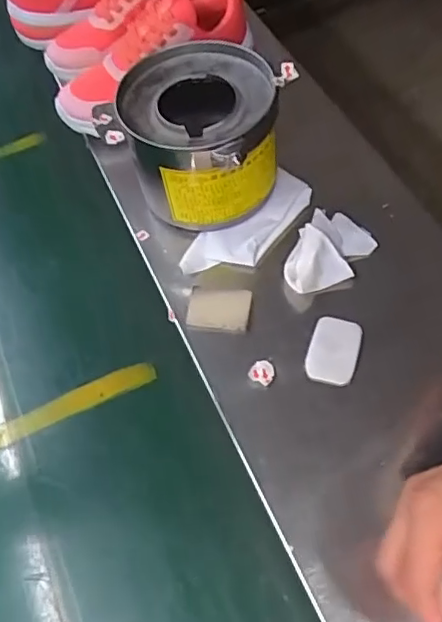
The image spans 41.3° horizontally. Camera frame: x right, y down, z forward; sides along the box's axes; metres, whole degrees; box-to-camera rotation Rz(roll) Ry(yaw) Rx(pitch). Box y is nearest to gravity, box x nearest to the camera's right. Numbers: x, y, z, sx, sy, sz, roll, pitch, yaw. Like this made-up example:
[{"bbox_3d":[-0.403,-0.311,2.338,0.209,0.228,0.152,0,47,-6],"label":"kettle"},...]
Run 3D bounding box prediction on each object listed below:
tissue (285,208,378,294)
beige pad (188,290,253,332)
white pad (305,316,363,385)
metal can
[{"bbox_3d":[0.097,-0.056,0.538,0.060,0.028,0.094,31,66,22],"label":"tissue"},{"bbox_3d":[-0.002,-0.002,0.531,0.055,0.008,0.041,6,59,9],"label":"beige pad"},{"bbox_3d":[0.098,0.034,0.506,0.041,0.013,0.060,13,60,13],"label":"white pad"},{"bbox_3d":[-0.019,-0.160,0.565,0.132,0.116,0.143,-3,58,4],"label":"metal can"}]

